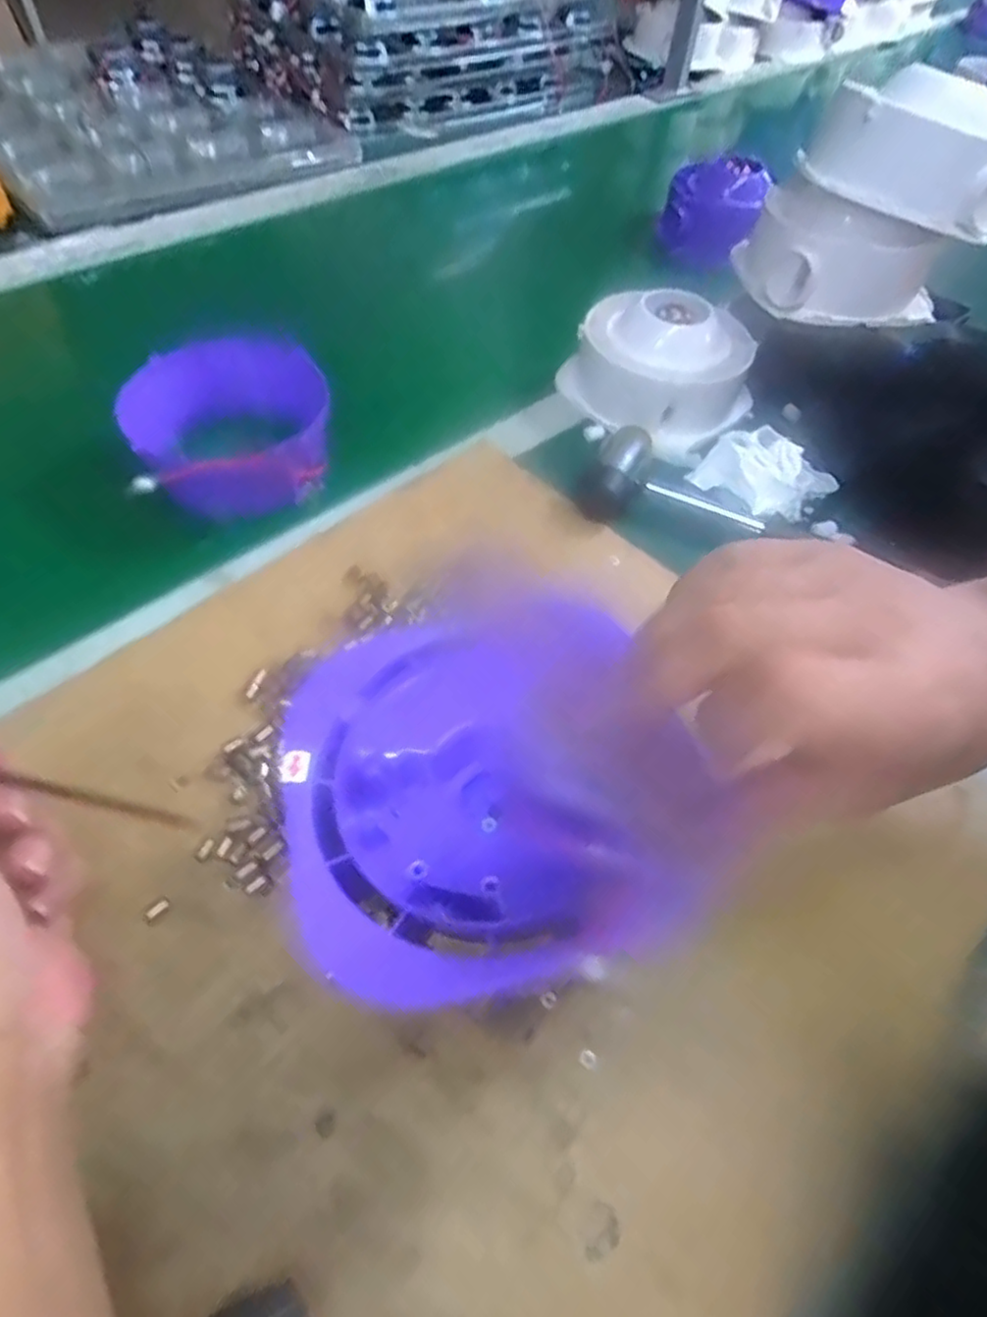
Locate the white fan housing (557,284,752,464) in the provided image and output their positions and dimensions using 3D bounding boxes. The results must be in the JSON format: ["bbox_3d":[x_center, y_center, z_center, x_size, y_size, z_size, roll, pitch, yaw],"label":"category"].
[{"bbox_3d":[0.135,-0.232,0.514,0.130,0.070,0.135,-37,65,-26],"label":"white fan housing"}]

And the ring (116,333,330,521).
[{"bbox_3d":[-0.178,-0.162,0.448,0.134,0.063,0.114,-15,58,-15],"label":"ring"}]

